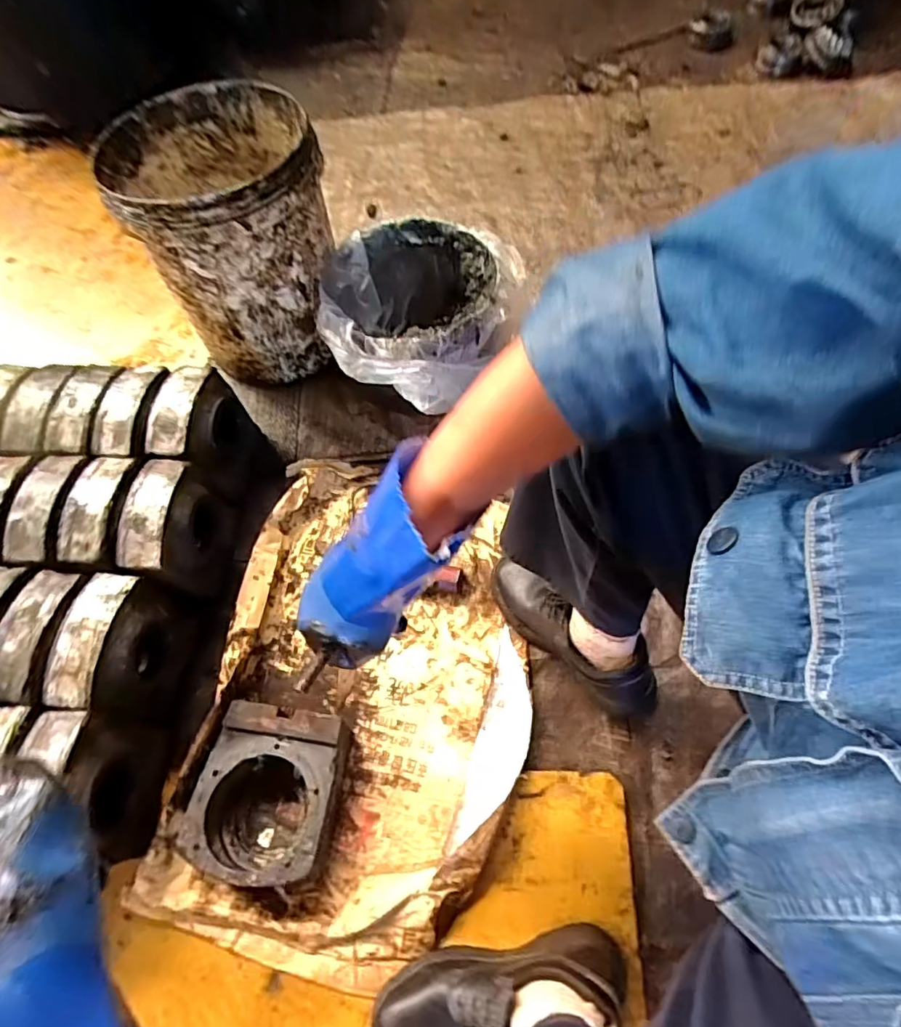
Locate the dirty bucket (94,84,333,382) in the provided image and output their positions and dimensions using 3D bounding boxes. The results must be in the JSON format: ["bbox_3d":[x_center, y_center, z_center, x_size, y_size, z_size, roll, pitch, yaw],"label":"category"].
[{"bbox_3d":[-0.345,-0.448,0.916,0.301,0.339,0.294,-27,65,-10],"label":"dirty bucket"}]

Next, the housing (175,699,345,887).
[{"bbox_3d":[-0.215,0.335,0.662,0.160,0.085,0.176,5,63,6],"label":"housing"}]

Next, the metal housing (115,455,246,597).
[{"bbox_3d":[-0.375,0.027,0.777,0.083,0.180,0.167,0,63,4],"label":"metal housing"}]

